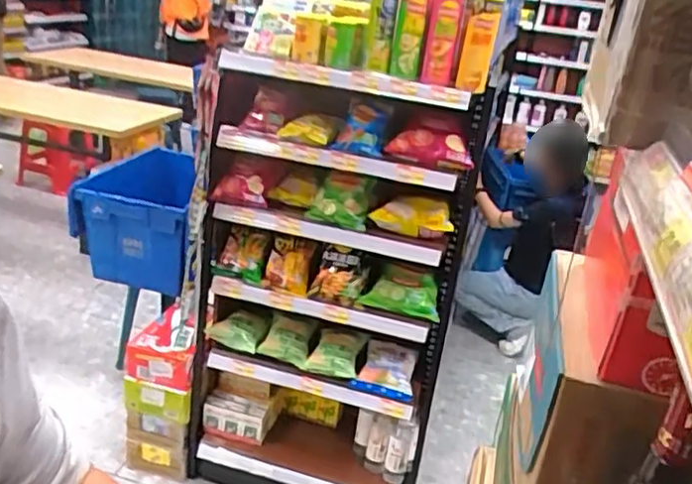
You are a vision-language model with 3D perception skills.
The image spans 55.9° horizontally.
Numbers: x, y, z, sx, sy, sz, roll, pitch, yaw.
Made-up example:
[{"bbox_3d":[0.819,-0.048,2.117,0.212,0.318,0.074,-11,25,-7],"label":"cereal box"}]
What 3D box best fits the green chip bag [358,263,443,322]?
[{"bbox_3d":[0.156,0.129,1.785,0.212,0.098,0.106,11,23,8],"label":"green chip bag"}]

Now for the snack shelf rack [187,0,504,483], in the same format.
[{"bbox_3d":[-0.025,0.035,1.880,0.683,1.421,0.468,12,23,12],"label":"snack shelf rack"}]

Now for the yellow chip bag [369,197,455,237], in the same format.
[{"bbox_3d":[0.172,-0.067,1.692,0.195,0.090,0.091,-1,24,-18],"label":"yellow chip bag"}]

